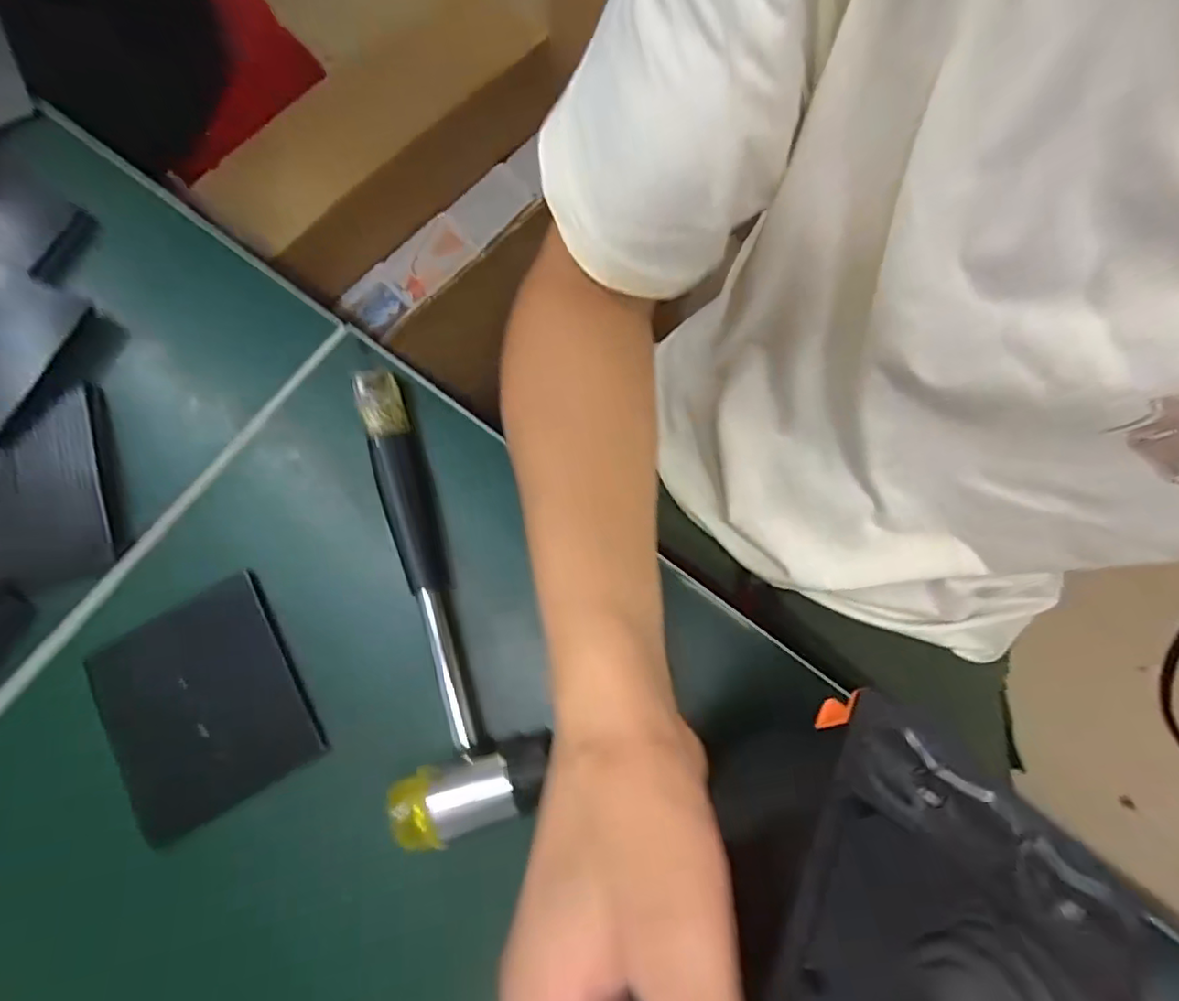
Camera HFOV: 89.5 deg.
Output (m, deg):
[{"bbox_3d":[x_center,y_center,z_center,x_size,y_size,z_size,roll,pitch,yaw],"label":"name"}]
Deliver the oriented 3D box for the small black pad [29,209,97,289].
[{"bbox_3d":[-0.331,-0.159,0.376,0.018,0.006,0.055,23,78,7],"label":"small black pad"}]

